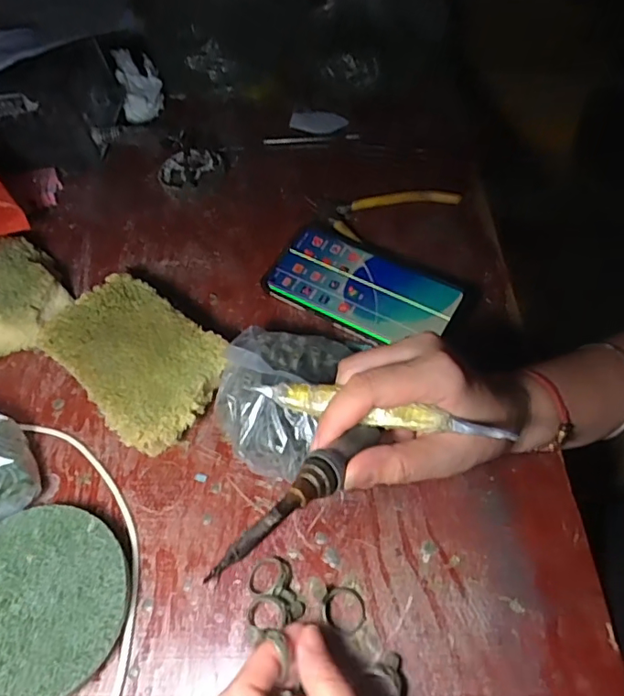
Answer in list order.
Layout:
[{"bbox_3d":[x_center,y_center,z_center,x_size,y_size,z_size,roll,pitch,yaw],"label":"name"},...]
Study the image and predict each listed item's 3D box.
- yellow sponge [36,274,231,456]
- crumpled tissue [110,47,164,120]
[{"bbox_3d":[-0.133,0.011,0.399,0.139,0.043,0.094,32,63,23],"label":"yellow sponge"},{"bbox_3d":[-0.202,-0.310,0.616,0.048,0.047,0.088,-15,55,-7],"label":"crumpled tissue"}]

